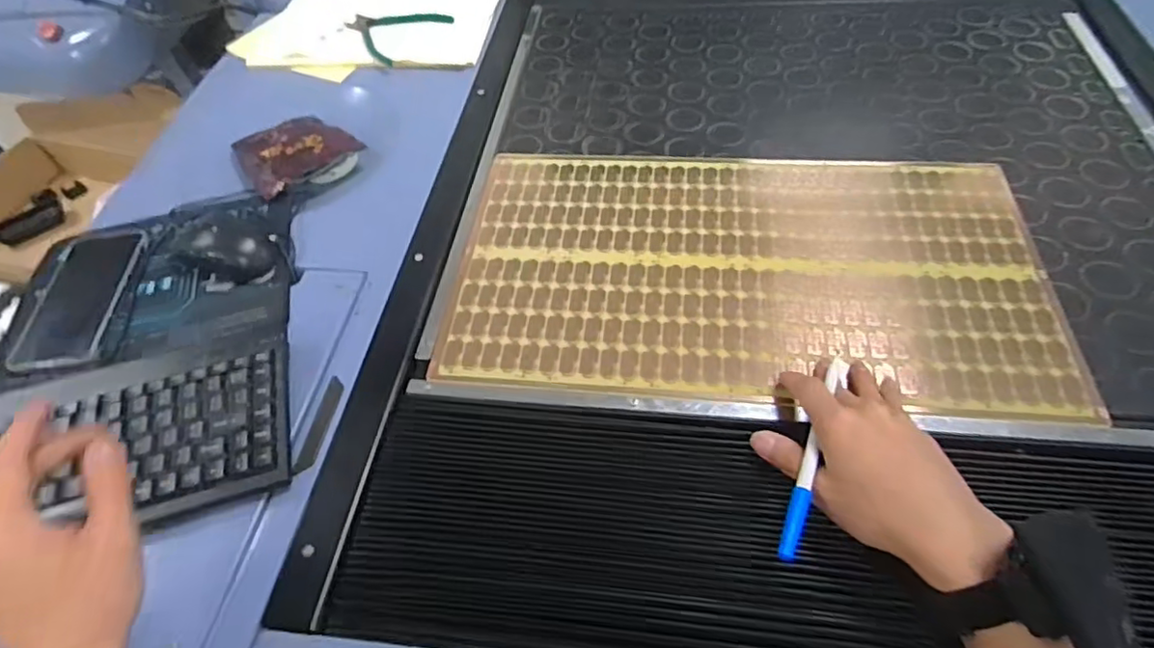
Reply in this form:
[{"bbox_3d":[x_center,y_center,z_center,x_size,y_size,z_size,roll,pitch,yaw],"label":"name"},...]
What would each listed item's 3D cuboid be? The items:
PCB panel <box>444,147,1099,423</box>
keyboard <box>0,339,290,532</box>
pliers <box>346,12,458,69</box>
[{"bbox_3d":[0.144,-0.056,0.566,0.499,0.007,0.285,2,54,8],"label":"PCB panel"},{"bbox_3d":[-0.367,0.099,0.476,0.288,0.034,0.133,-14,54,-6],"label":"keyboard"},{"bbox_3d":[-0.250,-0.405,0.854,0.120,0.008,0.127,31,62,24],"label":"pliers"}]

